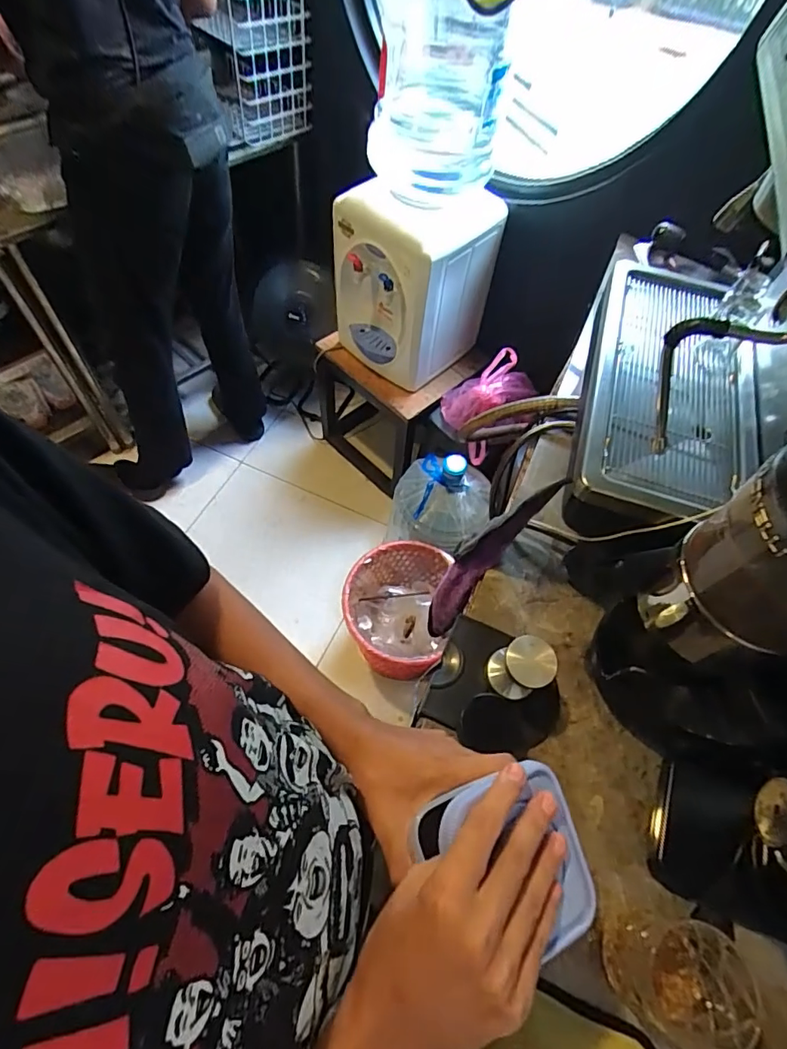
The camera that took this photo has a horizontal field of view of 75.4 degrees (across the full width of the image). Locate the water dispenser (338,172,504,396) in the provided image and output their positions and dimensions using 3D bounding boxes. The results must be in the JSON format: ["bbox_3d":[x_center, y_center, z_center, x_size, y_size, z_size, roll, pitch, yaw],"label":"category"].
[{"bbox_3d":[0.050,-0.650,1.362,0.312,0.430,0.310,40,65,17],"label":"water dispenser"}]

